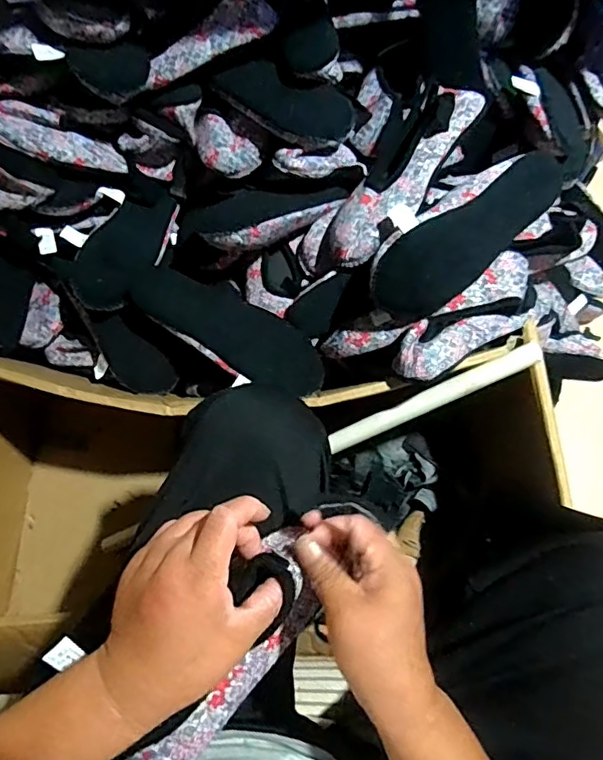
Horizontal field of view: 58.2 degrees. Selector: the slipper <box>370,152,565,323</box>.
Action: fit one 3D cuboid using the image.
[{"bbox_3d":[0.182,-0.169,0.622,0.252,0.060,0.097,-35,116,-1],"label":"slipper"}]

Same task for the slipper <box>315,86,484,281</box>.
[{"bbox_3d":[0.113,-0.238,0.643,0.092,0.076,0.267,34,90,10],"label":"slipper"}]

